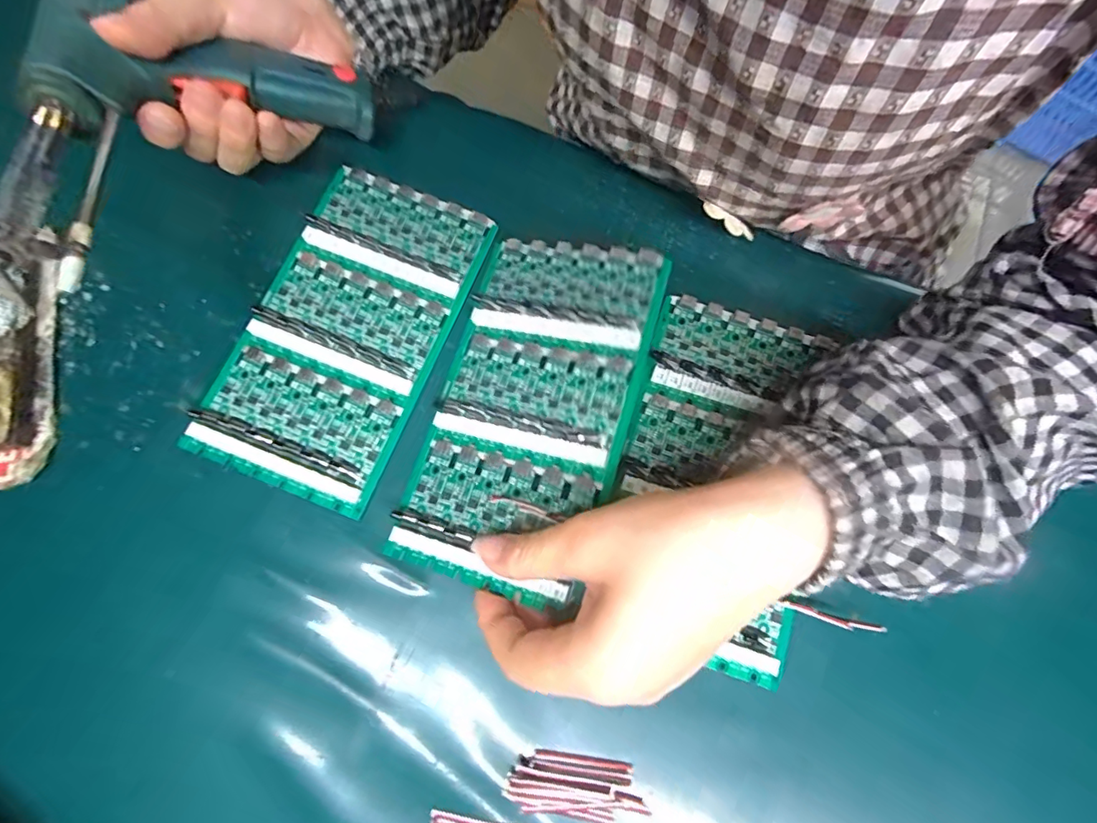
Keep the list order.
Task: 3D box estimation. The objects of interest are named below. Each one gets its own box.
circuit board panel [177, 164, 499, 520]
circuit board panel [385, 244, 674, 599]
[{"bbox_3d":[-0.113,-0.048,0.276,0.103,0.006,0.186,21,77,3],"label":"circuit board panel"},{"bbox_3d":[-0.010,-0.005,0.254,0.106,0.008,0.186,11,75,20],"label":"circuit board panel"}]

